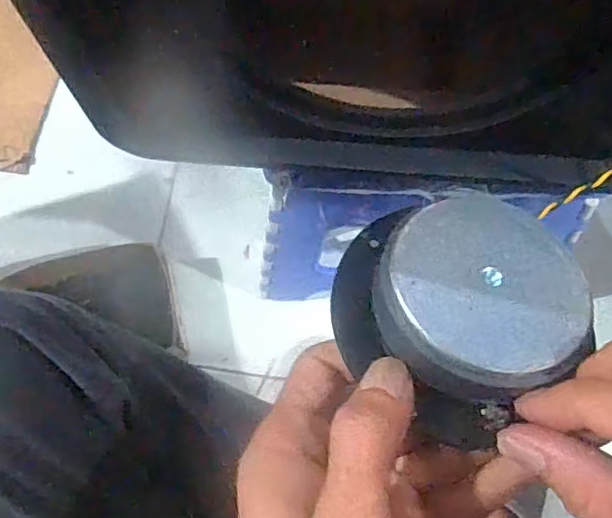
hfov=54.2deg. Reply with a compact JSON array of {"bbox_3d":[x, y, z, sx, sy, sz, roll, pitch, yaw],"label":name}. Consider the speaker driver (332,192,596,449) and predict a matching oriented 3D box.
[{"bbox_3d":[0.051,0.012,0.196,0.077,0.028,0.075,0,72,1],"label":"speaker driver"}]

